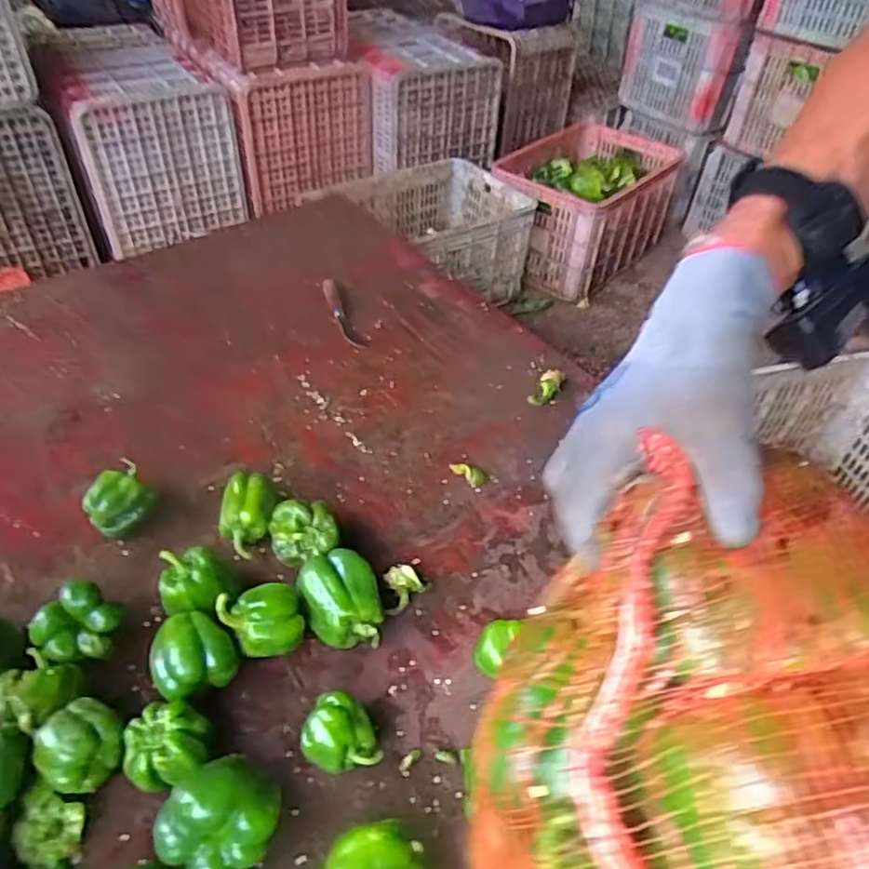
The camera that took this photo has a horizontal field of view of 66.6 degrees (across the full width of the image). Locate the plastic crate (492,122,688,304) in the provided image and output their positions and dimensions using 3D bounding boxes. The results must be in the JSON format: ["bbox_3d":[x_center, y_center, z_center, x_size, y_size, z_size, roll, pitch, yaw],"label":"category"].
[{"bbox_3d":[0.419,-0.638,1.843,0.550,0.255,0.369,-31,54,-31],"label":"plastic crate"}]

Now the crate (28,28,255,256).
[{"bbox_3d":[-0.722,-0.750,1.631,0.336,0.328,0.499,-20,49,-23],"label":"crate"}]

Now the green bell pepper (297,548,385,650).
[{"bbox_3d":[-0.097,0.169,0.691,0.079,0.068,0.097,-14,47,-17],"label":"green bell pepper"}]

